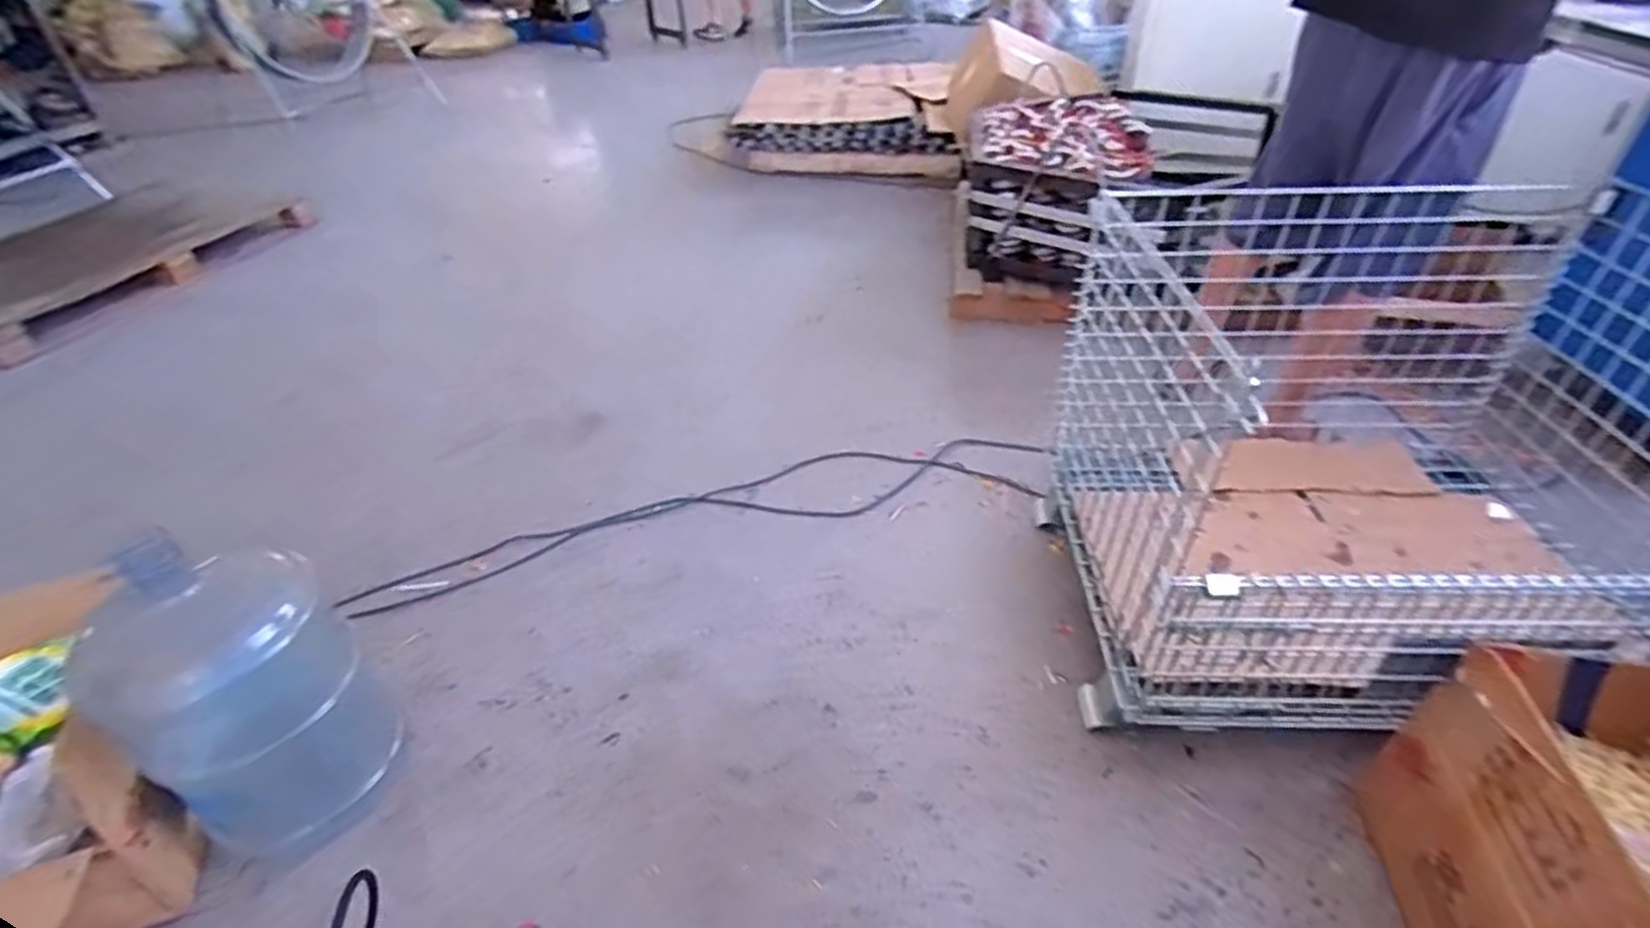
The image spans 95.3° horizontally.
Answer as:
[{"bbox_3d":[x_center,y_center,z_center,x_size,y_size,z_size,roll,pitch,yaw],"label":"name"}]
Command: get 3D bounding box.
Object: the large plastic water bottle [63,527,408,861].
[{"bbox_3d":[-0.762,0.297,0.995,0.227,0.430,0.258,29,48,34],"label":"large plastic water bottle"}]

